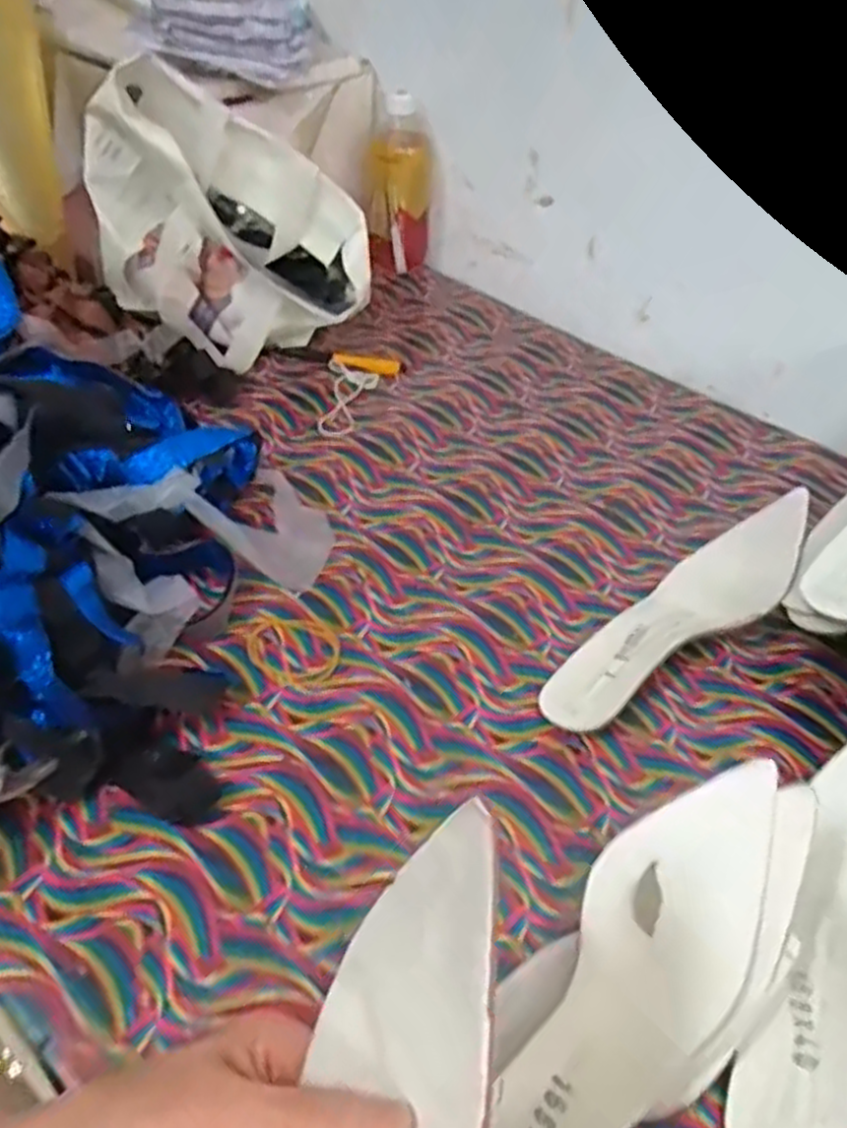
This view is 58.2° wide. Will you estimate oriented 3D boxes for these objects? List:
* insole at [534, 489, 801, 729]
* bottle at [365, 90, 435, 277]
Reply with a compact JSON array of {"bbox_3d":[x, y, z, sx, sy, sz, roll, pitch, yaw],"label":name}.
[{"bbox_3d":[0.180,0.034,0.523,0.246,0.034,0.066,-35,57,-19],"label":"insole"},{"bbox_3d":[-0.027,-0.425,0.868,0.075,0.169,0.075,6,45,-1],"label":"bottle"}]

